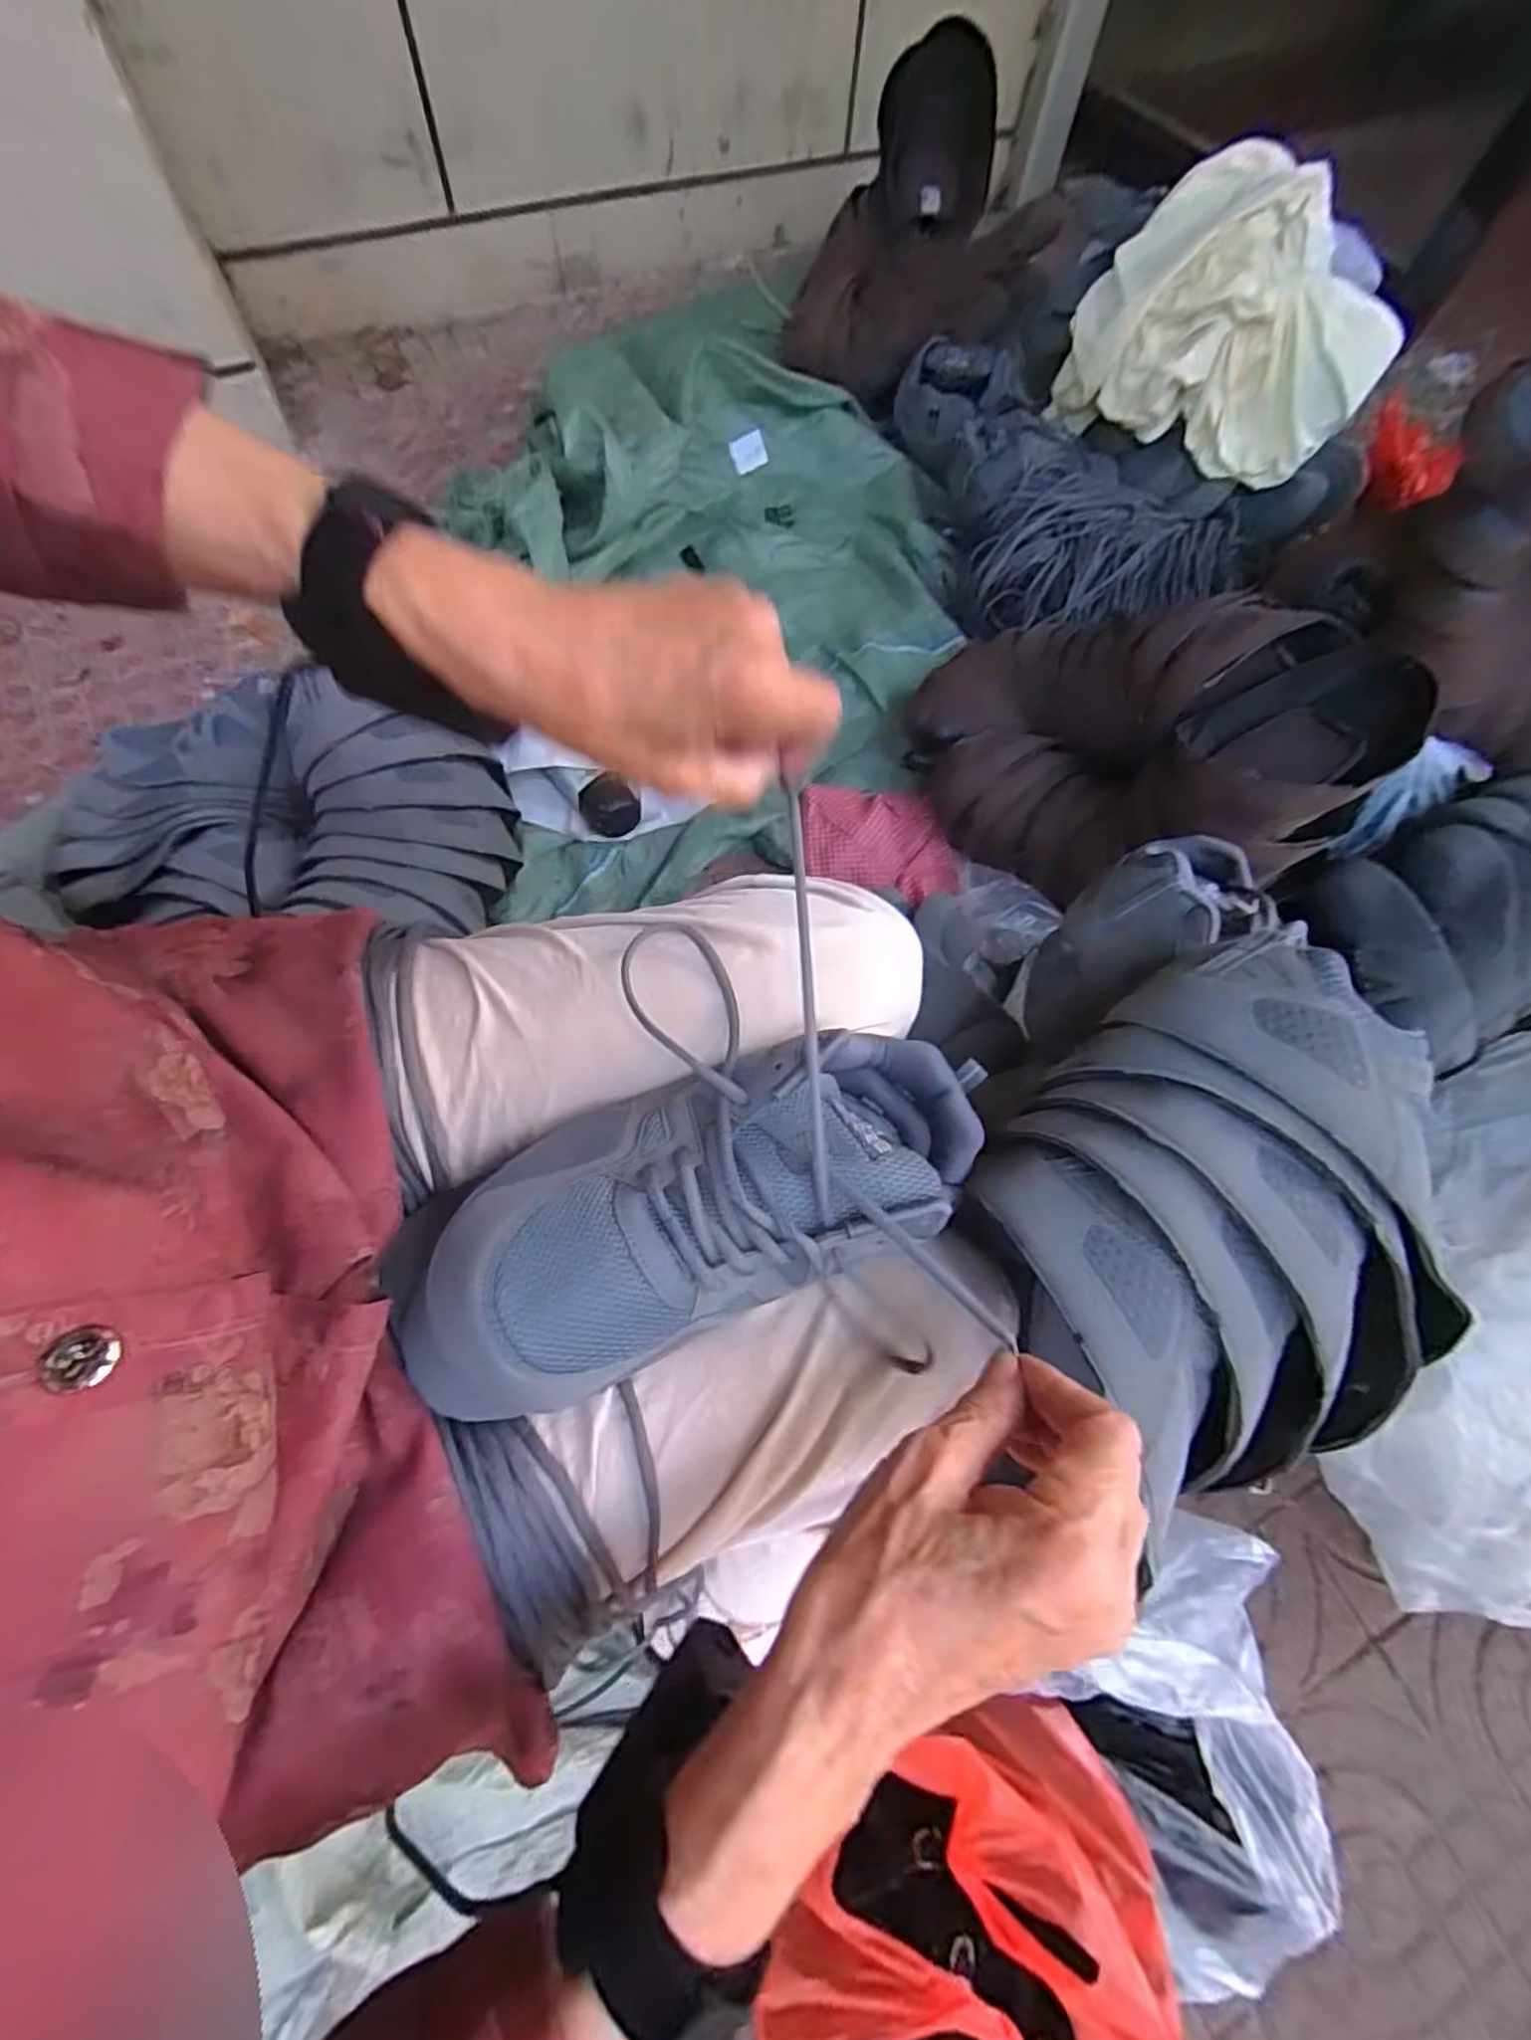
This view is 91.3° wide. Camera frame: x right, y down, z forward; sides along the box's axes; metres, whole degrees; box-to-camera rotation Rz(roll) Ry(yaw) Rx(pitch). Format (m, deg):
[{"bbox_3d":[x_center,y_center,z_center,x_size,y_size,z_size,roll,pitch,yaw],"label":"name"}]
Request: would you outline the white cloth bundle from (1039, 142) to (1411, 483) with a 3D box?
[{"bbox_3d":[0.592,-0.881,0.953,0.375,0.209,0.248,27,70,9],"label":"white cloth bundle"}]

